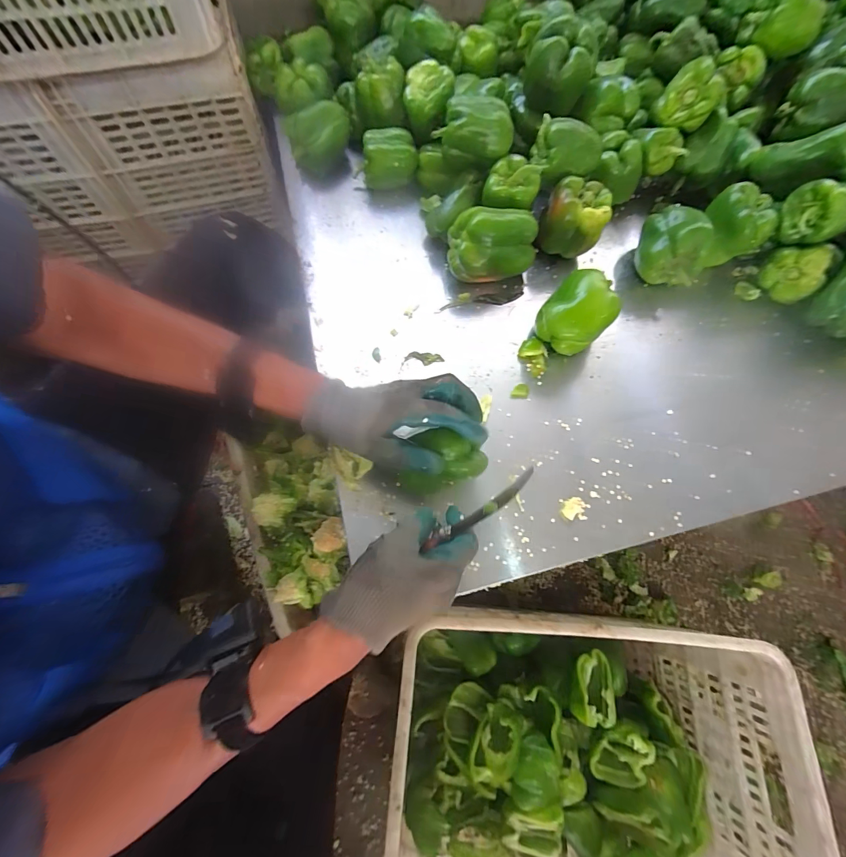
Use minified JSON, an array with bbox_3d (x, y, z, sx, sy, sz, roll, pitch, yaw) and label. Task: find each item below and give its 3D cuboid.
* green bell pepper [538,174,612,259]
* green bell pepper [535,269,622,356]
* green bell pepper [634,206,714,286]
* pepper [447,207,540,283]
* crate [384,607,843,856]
[{"bbox_3d":[0.228,-0.315,0.568,0.093,0.095,0.085,27,71,7],"label":"green bell pepper"},{"bbox_3d":[0.212,-0.156,0.517,0.087,0.091,0.096,41,73,12],"label":"green bell pepper"},{"bbox_3d":[0.385,-0.284,0.571,0.091,0.089,0.101,13,70,2],"label":"green bell pepper"},{"bbox_3d":[0.105,-0.265,0.543,0.127,0.092,0.073,-2,70,-3],"label":"pepper"},{"bbox_3d":[0.217,0.472,0.544,0.511,0.252,0.348,5,70,-1],"label":"crate"}]

